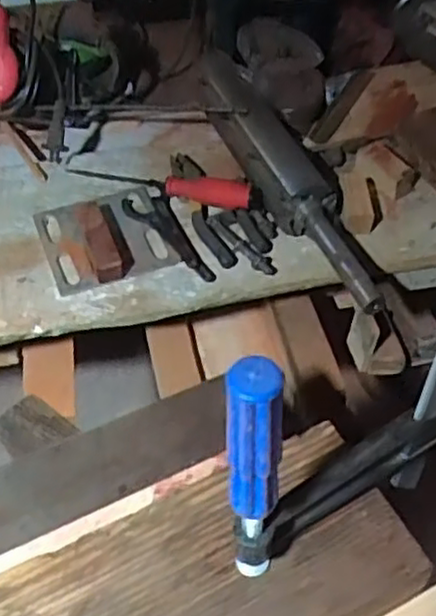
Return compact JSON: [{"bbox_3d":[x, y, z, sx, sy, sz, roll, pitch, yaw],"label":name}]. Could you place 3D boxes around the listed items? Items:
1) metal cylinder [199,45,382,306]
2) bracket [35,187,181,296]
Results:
[{"bbox_3d":[0.075,-0.173,0.847,0.083,0.078,0.427,-20,52,-17],"label":"metal cylinder"},{"bbox_3d":[-0.129,-0.090,0.812,0.135,0.032,0.138,-16,51,-14],"label":"bracket"}]

